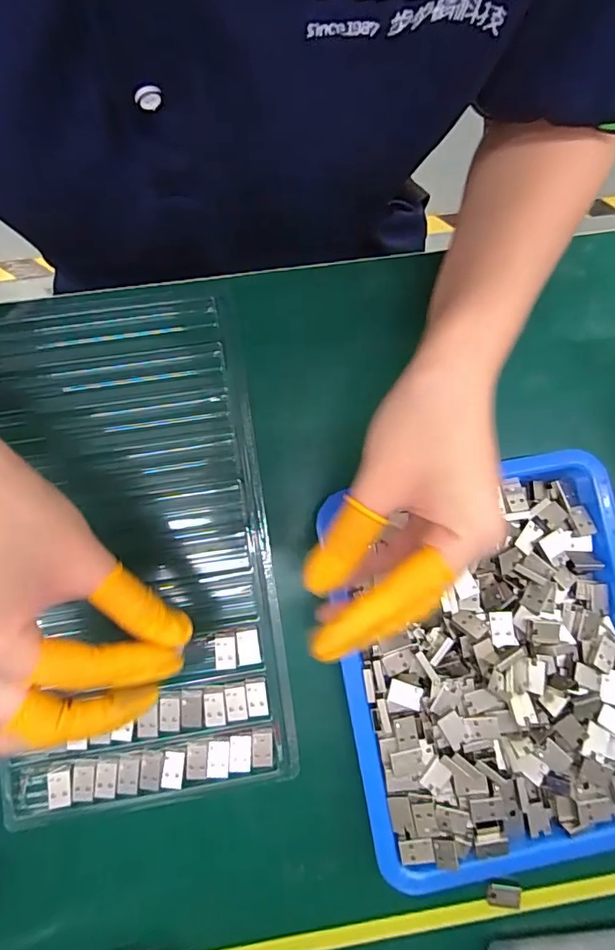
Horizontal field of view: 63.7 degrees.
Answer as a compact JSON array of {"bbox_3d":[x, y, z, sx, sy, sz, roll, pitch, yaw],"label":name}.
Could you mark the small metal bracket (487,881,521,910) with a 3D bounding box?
[{"bbox_3d":[0.112,0.240,0.283,0.019,0.005,0.014,10,83,-1],"label":"small metal bracket"}]

